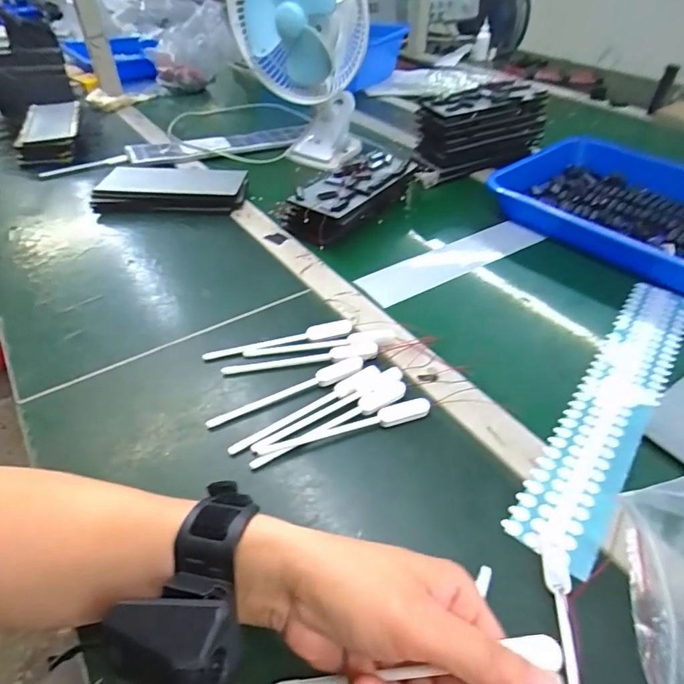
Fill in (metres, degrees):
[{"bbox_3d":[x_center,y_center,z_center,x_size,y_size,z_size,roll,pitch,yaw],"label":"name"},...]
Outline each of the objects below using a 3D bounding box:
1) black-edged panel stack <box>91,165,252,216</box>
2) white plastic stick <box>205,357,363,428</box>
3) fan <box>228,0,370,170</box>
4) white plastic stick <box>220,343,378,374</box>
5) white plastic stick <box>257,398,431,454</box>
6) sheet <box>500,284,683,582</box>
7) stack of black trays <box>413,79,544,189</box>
[{"bbox_3d":[-0.251,-0.228,0.689,0.212,0.037,0.108,-2,43,-2],"label":"black-edged panel stack"},{"bbox_3d":[-0.046,0.042,0.405,0.144,0.006,0.020,-18,46,-18],"label":"white plastic stick"},{"bbox_3d":[-0.065,-0.440,0.712,0.184,0.305,0.133,-3,43,-3],"label":"fan"},{"bbox_3d":[-0.038,0.017,0.434,0.144,0.011,0.018,-7,44,-7],"label":"white plastic stick"},{"bbox_3d":[0.004,0.069,0.382,0.143,0.009,0.016,-10,44,-11],"label":"white plastic stick"},{"bbox_3d":[0.254,0.040,0.422,0.060,0.004,0.380,29,50,27],"label":"sheet"},{"bbox_3d":[0.217,-0.335,0.741,0.223,0.105,0.076,-15,45,-15],"label":"stack of black trays"}]

